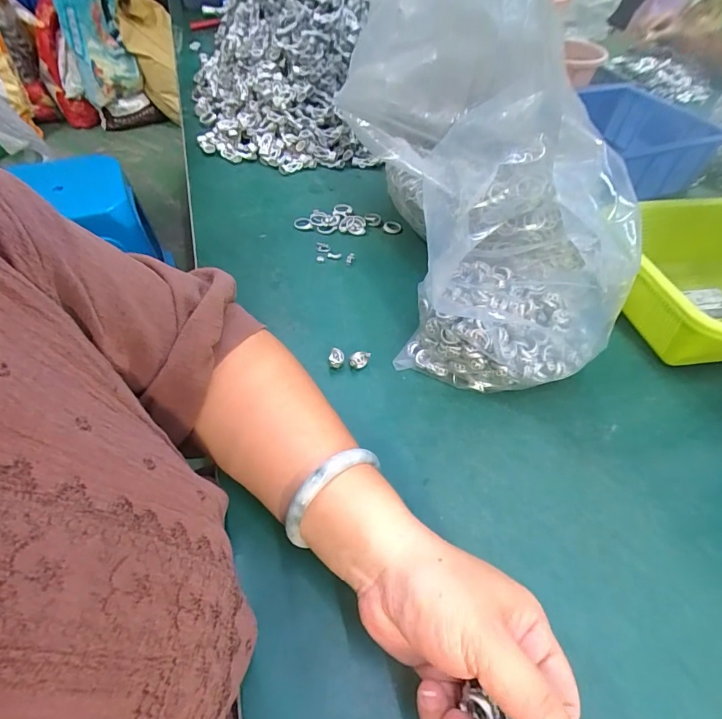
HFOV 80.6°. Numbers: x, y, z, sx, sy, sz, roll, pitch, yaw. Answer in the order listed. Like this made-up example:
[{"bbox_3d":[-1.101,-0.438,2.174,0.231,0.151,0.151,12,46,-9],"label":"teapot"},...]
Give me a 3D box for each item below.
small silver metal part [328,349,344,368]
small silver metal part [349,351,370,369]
[{"bbox_3d":[-0.022,-0.001,0.379,0.013,0.013,0.016,6,49,2],"label":"small silver metal part"},{"bbox_3d":[-0.001,0.001,0.381,0.013,0.013,0.017,32,55,23],"label":"small silver metal part"}]

